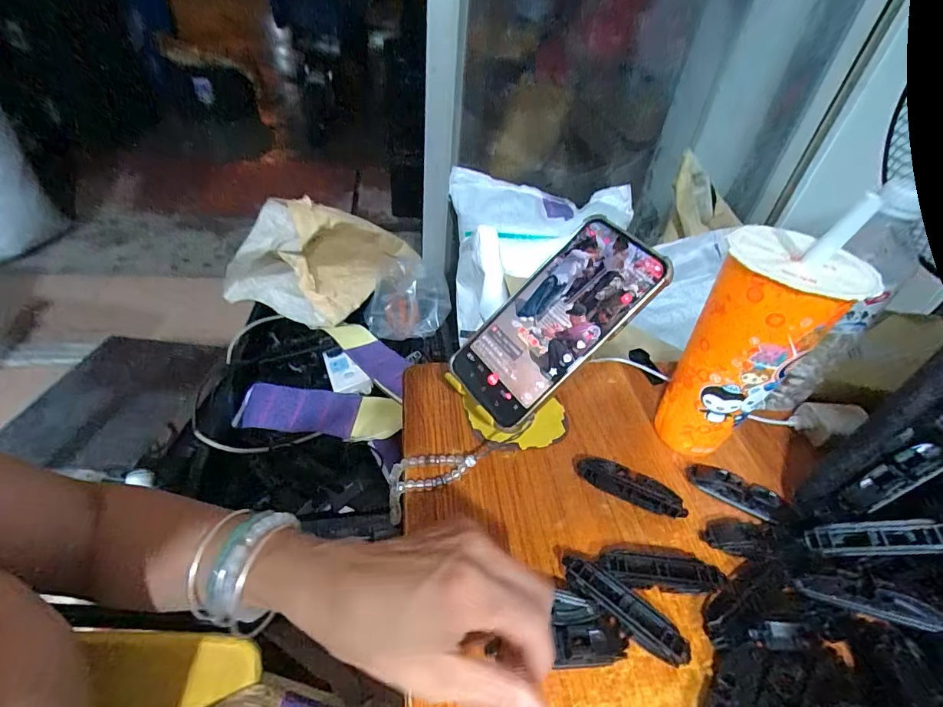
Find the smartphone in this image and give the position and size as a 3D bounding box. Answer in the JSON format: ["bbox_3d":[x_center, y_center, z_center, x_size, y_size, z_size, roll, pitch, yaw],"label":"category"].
[{"bbox_3d":[0.062,-0.025,0.331,0.169,0.007,0.082,-44,60,6],"label":"smartphone"}]

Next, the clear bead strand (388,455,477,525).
[{"bbox_3d":[-0.033,0.094,0.336,0.073,0.013,0.039,-24,47,-7],"label":"clear bead strand"}]

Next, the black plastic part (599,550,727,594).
[{"bbox_3d":[0.123,0.146,0.291,0.079,0.020,0.024,3,41,-4],"label":"black plastic part"}]

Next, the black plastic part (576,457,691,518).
[{"bbox_3d":[0.124,0.104,0.342,0.080,0.016,0.022,19,43,14],"label":"black plastic part"}]

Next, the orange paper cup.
[{"bbox_3d":[0.210,-0.002,0.339,0.081,0.196,0.082,-27,51,-32],"label":"orange paper cup"}]

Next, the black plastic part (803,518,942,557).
[{"bbox_3d":[0.267,0.122,0.288,0.074,0.012,0.018,-19,30,31],"label":"black plastic part"}]

